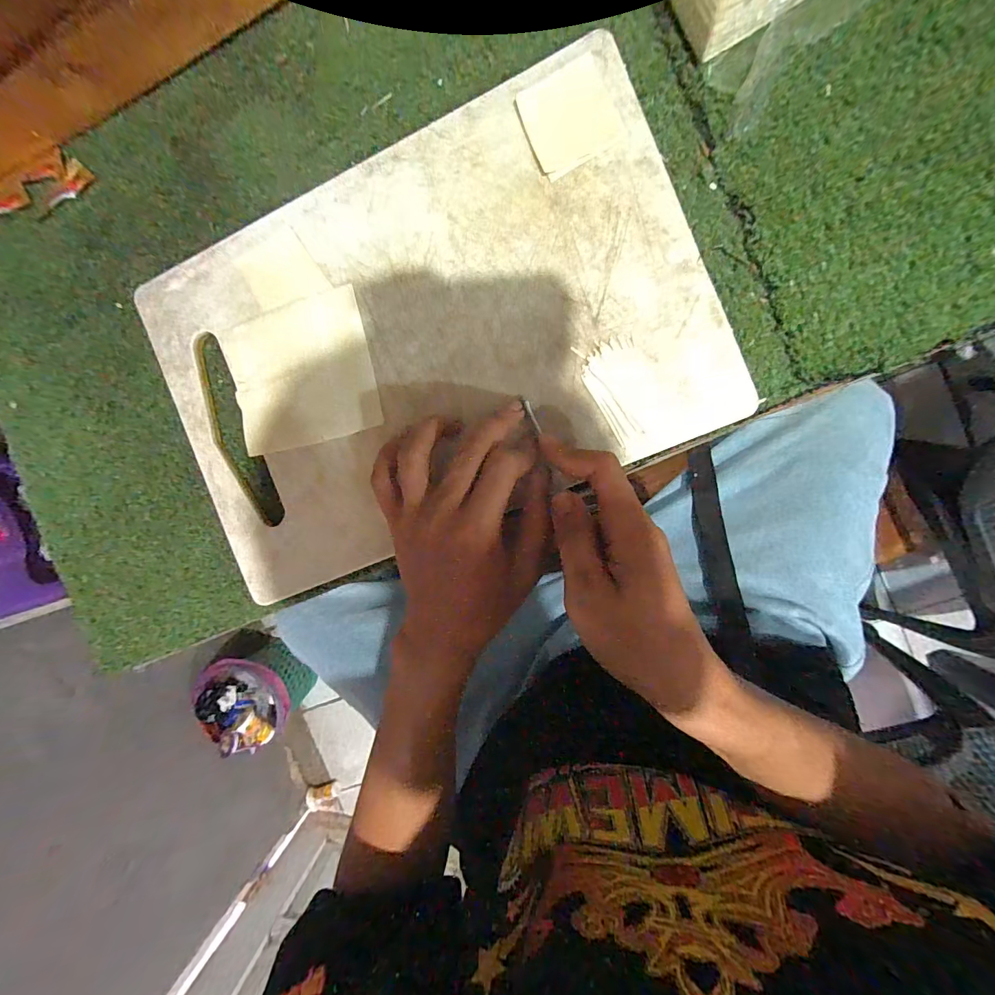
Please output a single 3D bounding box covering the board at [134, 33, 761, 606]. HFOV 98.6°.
[{"bbox_3d":[-0.050,-0.097,0.270,0.341,0.009,0.235,-22,91,9],"label":"board"}]

